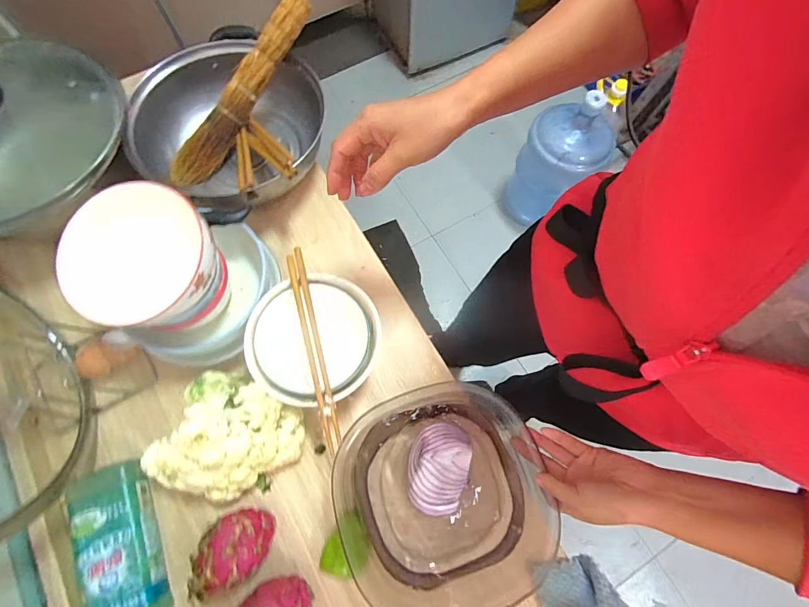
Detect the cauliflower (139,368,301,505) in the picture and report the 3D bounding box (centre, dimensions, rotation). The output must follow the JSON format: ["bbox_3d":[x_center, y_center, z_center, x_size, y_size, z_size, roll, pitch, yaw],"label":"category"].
[{"bbox_3d":[-0.194,0.149,0.414,0.143,0.102,0.127,19,74,6],"label":"cauliflower"}]

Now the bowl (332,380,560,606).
[{"bbox_3d":[0.035,0.211,0.427,0.219,0.072,0.213,0,73,0],"label":"bowl"}]

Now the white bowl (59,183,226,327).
[{"bbox_3d":[-0.271,-0.041,0.408,0.129,0.102,0.132,0,73,0],"label":"white bowl"}]

